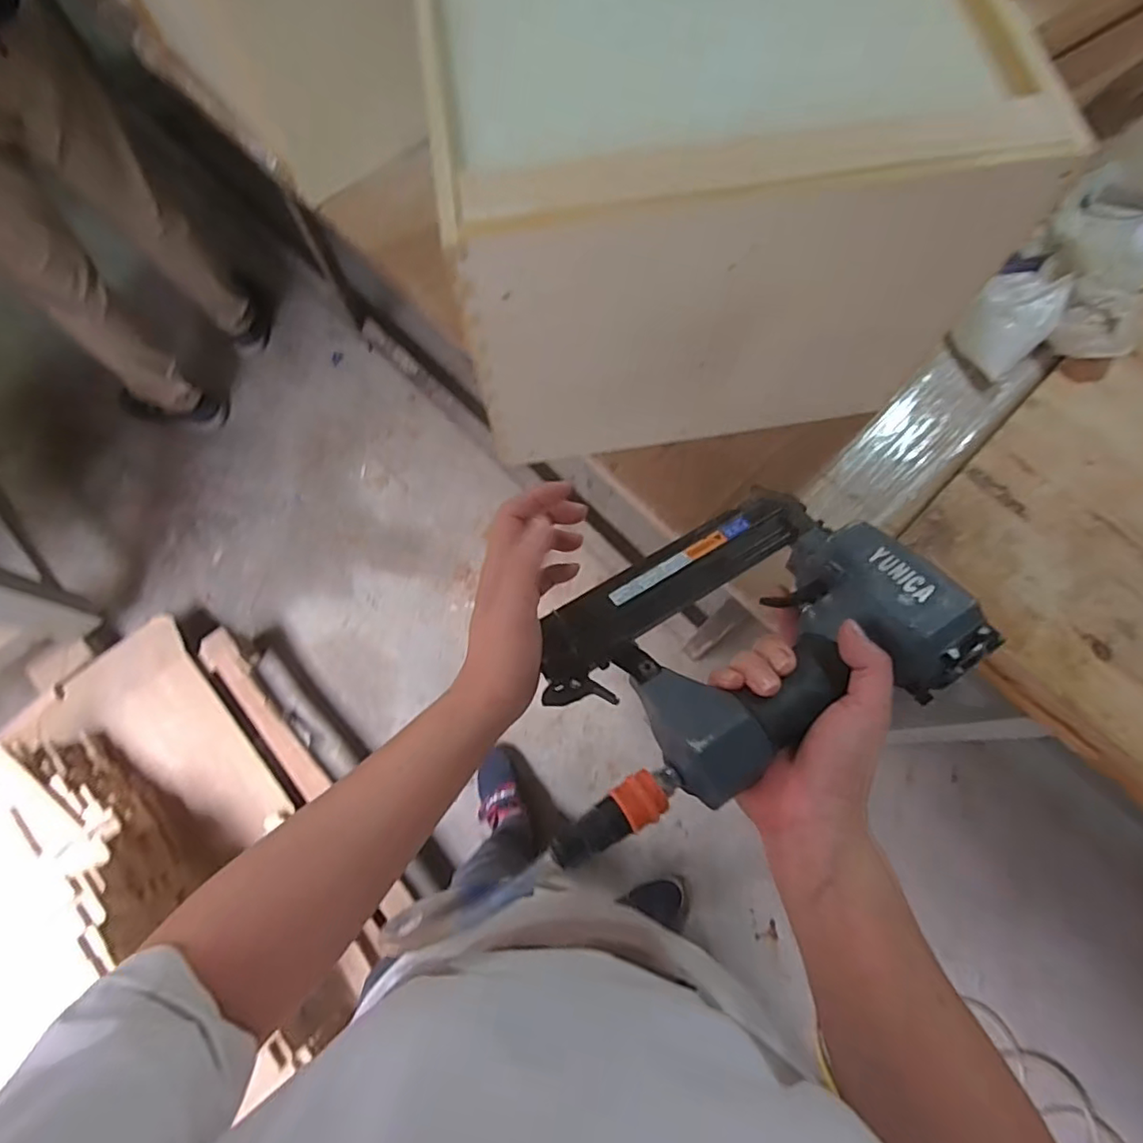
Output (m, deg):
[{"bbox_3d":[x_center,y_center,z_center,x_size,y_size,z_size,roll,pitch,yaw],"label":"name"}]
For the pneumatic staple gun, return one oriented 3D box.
[{"bbox_3d":[0.097,0.044,0.366,0.265,0.089,0.149,-27,74,-8],"label":"pneumatic staple gun"}]

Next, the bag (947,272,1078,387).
[{"bbox_3d":[0.447,-0.263,0.621,0.109,0.027,0.085,-46,80,9],"label":"bag"}]

